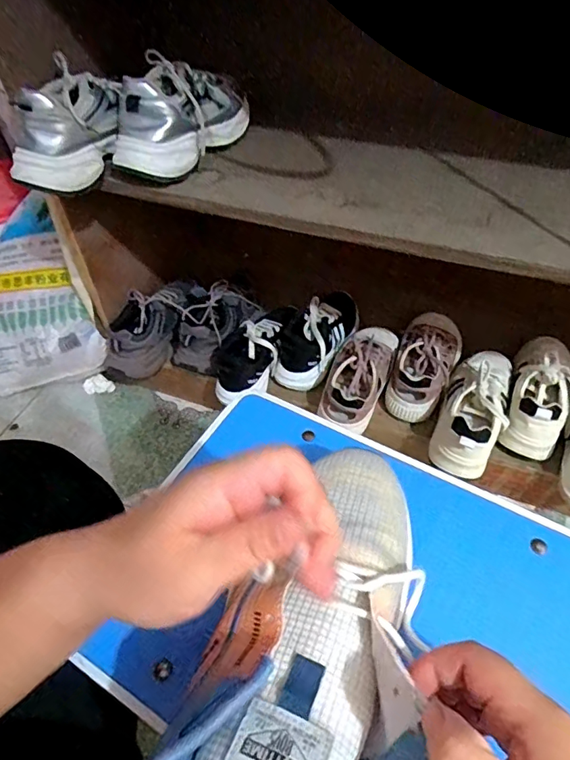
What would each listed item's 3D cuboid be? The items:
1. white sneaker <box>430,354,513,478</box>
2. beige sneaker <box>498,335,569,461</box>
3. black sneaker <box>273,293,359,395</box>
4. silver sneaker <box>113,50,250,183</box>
[{"bbox_3d":[0.304,0.036,0.762,0.096,0.085,0.237,18,53,18],"label":"white sneaker"},{"bbox_3d":[0.416,0.010,0.776,0.088,0.081,0.226,19,53,18],"label":"beige sneaker"},{"bbox_3d":[0.064,-0.086,0.881,0.089,0.082,0.227,25,55,22],"label":"black sneaker"},{"bbox_3d":[-0.137,-0.360,0.647,0.091,0.106,0.206,21,53,19],"label":"silver sneaker"}]

